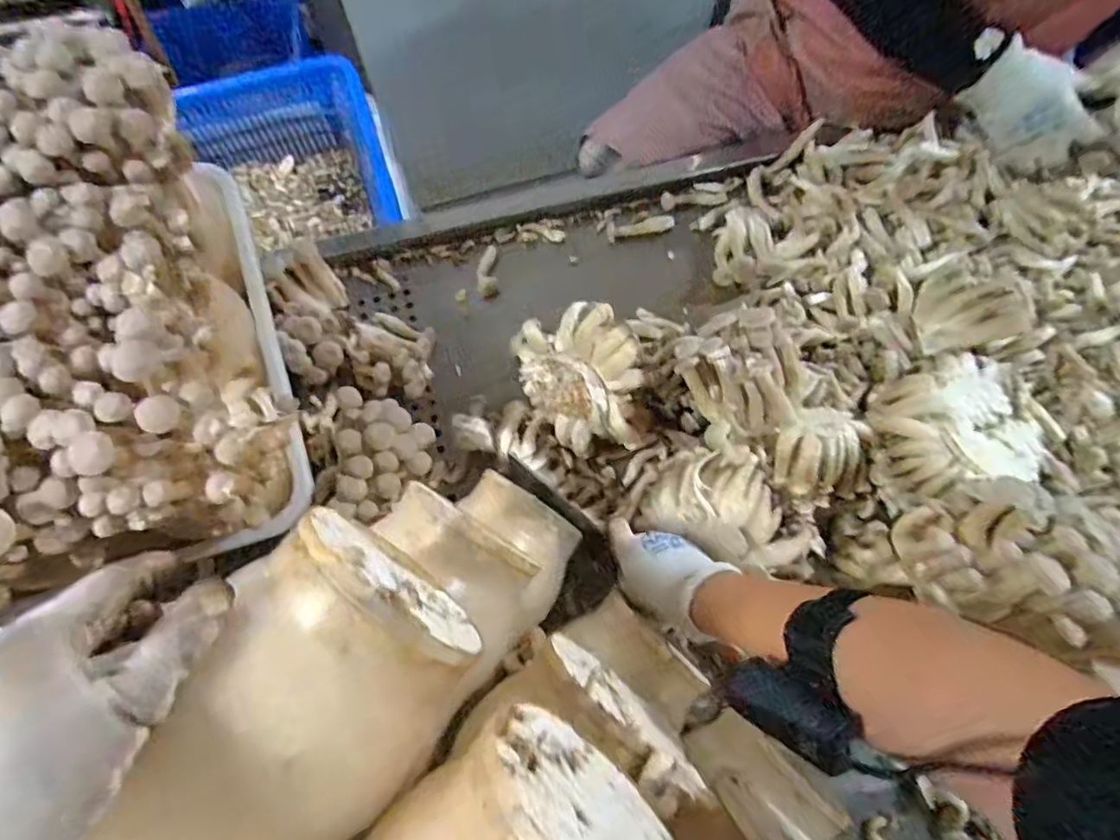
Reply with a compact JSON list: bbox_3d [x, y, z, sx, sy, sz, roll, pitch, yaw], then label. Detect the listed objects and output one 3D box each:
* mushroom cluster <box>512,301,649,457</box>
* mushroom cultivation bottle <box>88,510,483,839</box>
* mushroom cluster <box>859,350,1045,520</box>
[{"bbox_3d":[0.023,-0.038,0.599,0.115,0.098,0.135,-11,72,-5],"label":"mushroom cluster"},{"bbox_3d":[-0.116,0.147,0.269,0.100,0.102,0.167,28,73,8],"label":"mushroom cultivation bottle"},{"bbox_3d":[0.412,0.011,0.600,0.169,0.104,0.147,-21,73,-8],"label":"mushroom cluster"}]

